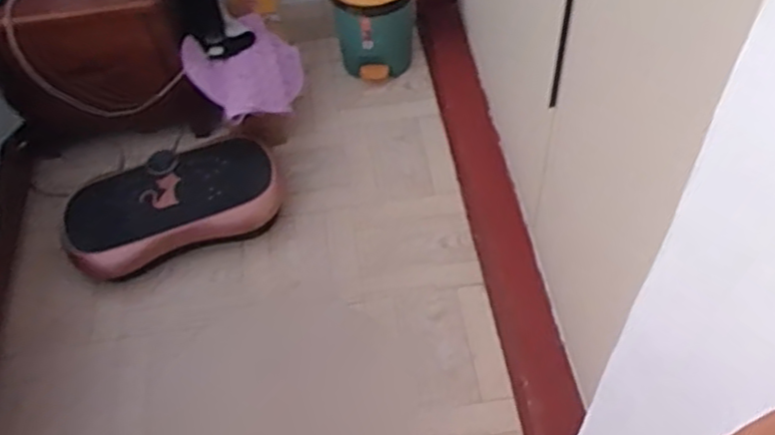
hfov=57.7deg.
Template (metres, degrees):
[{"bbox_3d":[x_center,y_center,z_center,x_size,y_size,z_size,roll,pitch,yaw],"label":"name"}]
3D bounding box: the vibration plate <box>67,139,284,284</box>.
[{"bbox_3d":[-0.568,-0.052,1.877,0.561,0.104,0.307,-17,54,-7],"label":"vibration plate"}]

